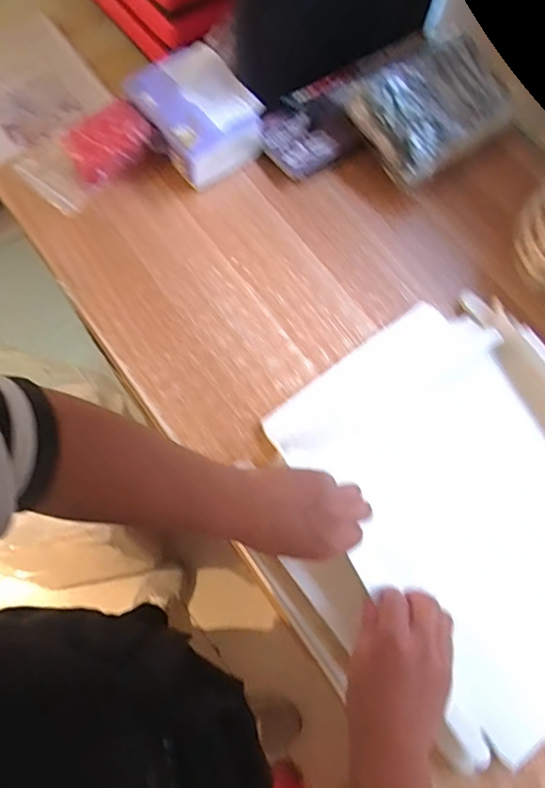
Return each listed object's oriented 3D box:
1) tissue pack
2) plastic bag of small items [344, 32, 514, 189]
[{"bbox_3d":[-0.092,-0.332,0.629,0.113,0.068,0.137,-34,76,-12],"label":"tissue pack"},{"bbox_3d":[0.196,-0.343,0.641,0.182,0.060,0.138,-32,76,-12],"label":"plastic bag of small items"}]

